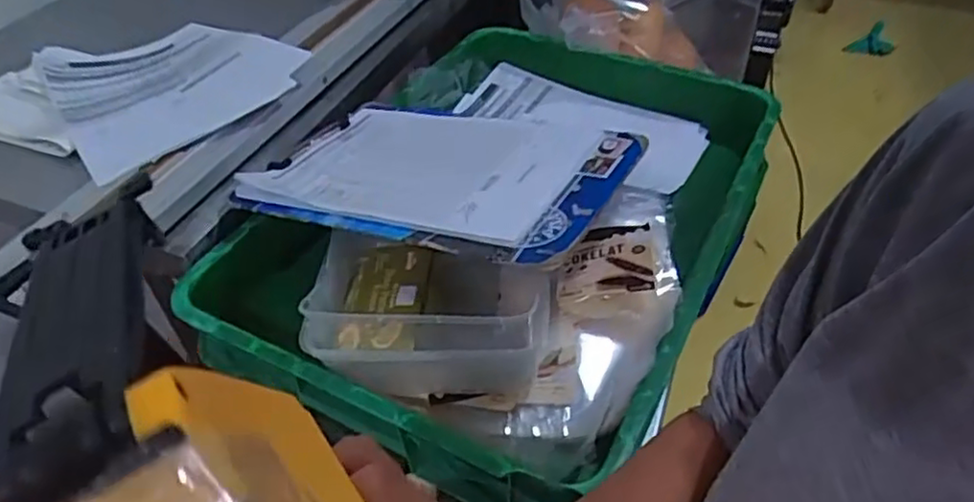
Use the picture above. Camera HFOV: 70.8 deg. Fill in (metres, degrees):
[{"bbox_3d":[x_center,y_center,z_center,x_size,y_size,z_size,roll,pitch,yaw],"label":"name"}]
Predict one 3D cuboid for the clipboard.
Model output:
[{"bbox_3d":[-0.036,-0.086,0.674,0.341,0.027,0.264,12,37,26],"label":"clipboard"}]

